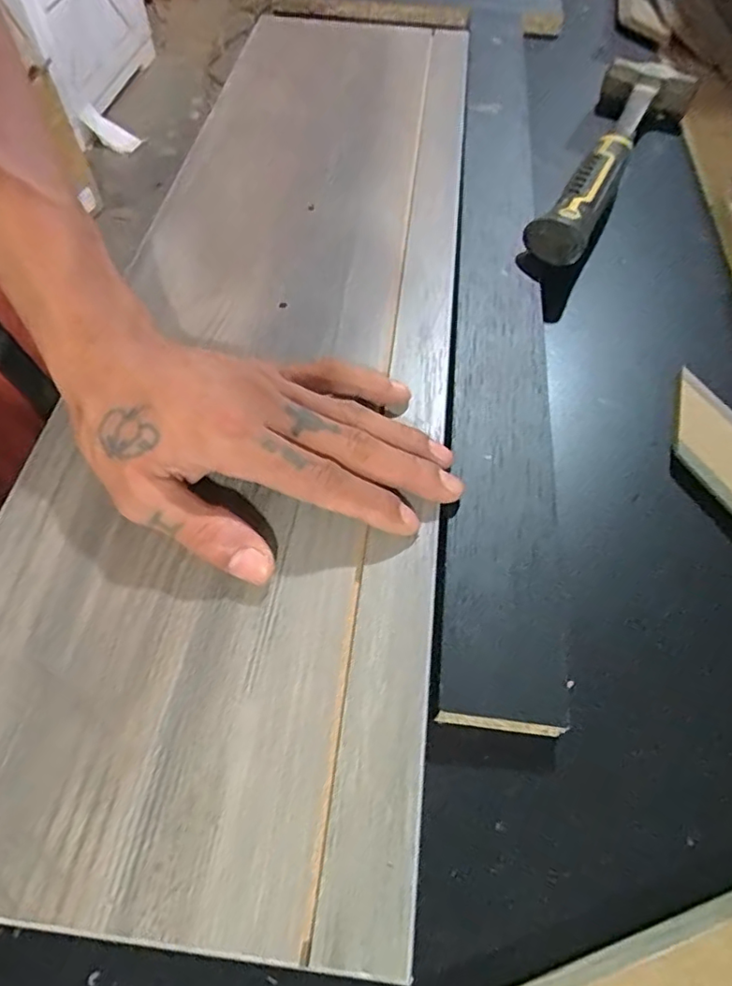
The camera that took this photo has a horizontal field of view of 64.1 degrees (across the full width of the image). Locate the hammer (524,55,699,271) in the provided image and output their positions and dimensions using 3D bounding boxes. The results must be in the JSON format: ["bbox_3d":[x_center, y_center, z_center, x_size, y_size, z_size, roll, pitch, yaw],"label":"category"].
[{"bbox_3d":[0.177,-0.249,0.423,0.070,0.033,0.274,25,62,12],"label":"hammer"}]

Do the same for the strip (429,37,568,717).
[{"bbox_3d":[0.084,-0.149,0.368,0.052,0.011,0.574,6,59,2],"label":"strip"}]

